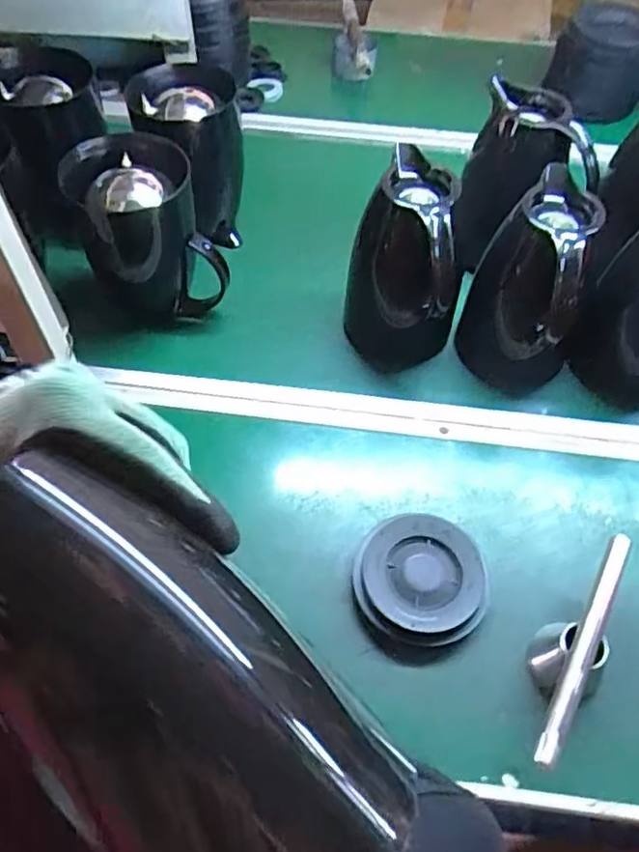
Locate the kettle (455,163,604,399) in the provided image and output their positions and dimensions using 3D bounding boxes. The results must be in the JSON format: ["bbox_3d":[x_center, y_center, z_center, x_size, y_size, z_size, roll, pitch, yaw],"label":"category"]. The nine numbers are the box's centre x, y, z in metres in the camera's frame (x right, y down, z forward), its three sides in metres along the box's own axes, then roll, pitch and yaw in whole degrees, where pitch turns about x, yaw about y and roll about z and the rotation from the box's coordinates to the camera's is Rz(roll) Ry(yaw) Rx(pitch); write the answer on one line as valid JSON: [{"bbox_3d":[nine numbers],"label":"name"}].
[{"bbox_3d":[0.220,-0.136,0.669,0.118,0.195,0.137,24,58,14],"label":"kettle"}]

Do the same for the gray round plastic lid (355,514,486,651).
[{"bbox_3d":[0.091,0.138,0.583,0.115,0.031,0.117,1,55,-1],"label":"gray round plastic lid"}]

